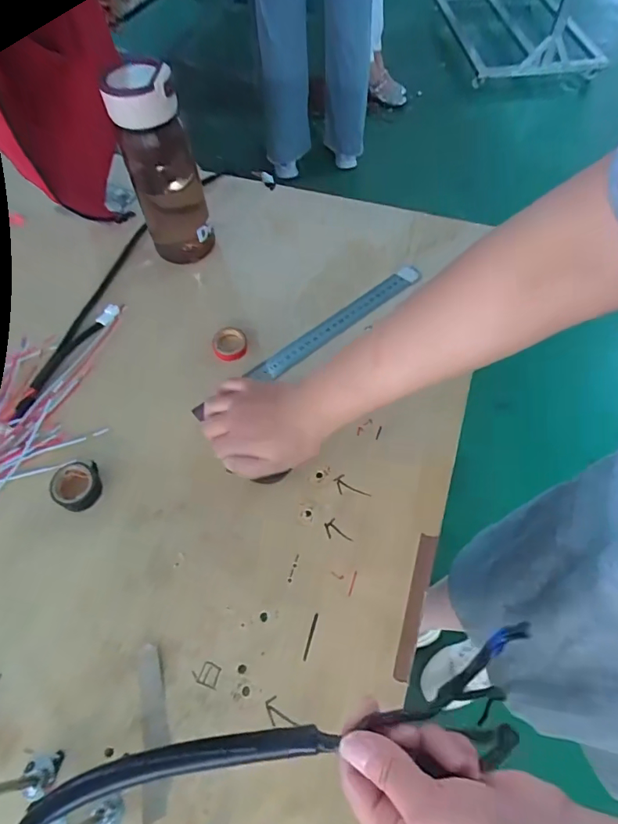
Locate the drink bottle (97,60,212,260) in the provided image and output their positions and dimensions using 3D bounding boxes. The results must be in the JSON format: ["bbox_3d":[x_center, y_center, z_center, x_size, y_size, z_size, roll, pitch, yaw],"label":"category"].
[{"bbox_3d":[-0.163,-0.266,0.533,0.072,0.211,0.064,-16,62,-9],"label":"drink bottle"}]

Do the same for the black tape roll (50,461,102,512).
[{"bbox_3d":[-0.222,0.069,0.441,0.044,0.015,0.046,0,60,0],"label":"black tape roll"}]

